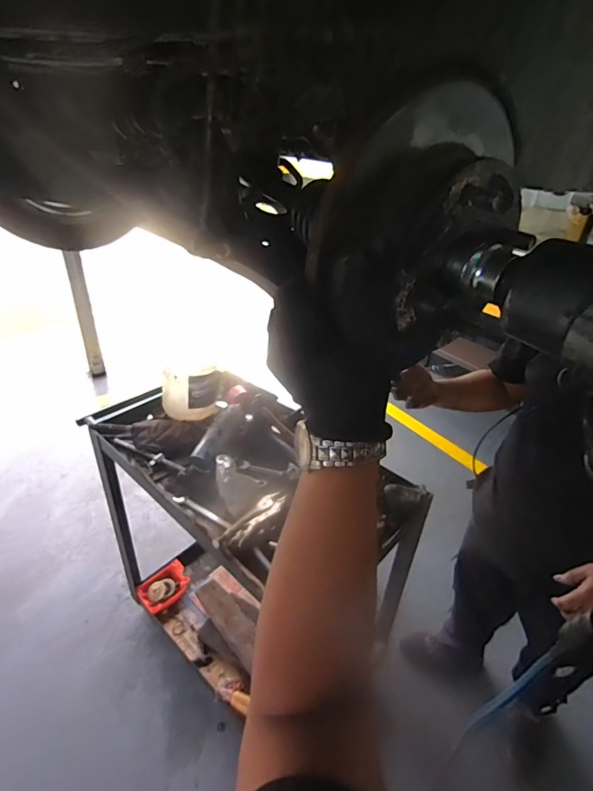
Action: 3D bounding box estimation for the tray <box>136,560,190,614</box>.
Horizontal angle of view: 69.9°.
[{"bbox_3d":[-0.489,0.708,1.580,0.182,0.055,0.131,-26,42,-38],"label":"tray"}]

